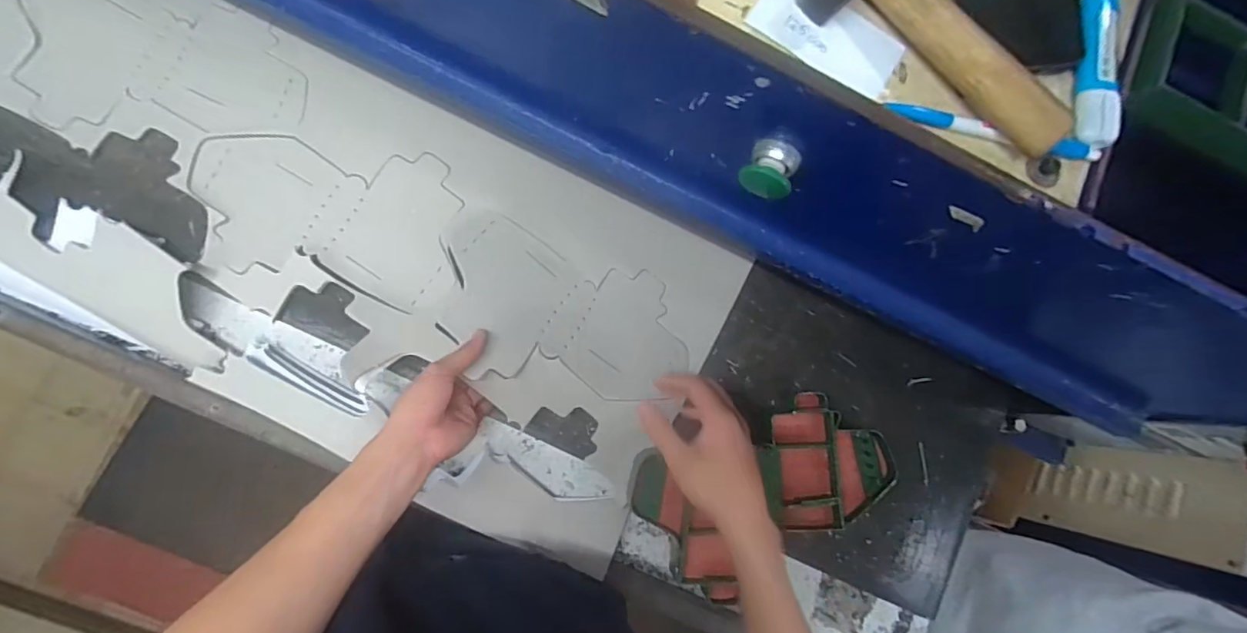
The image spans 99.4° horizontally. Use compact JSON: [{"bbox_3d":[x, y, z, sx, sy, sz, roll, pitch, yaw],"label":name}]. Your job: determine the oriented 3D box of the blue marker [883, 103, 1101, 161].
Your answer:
[{"bbox_3d":[0.227,-0.113,0.323,0.136,0.010,0.013,9,84,-7],"label":"blue marker"}]

